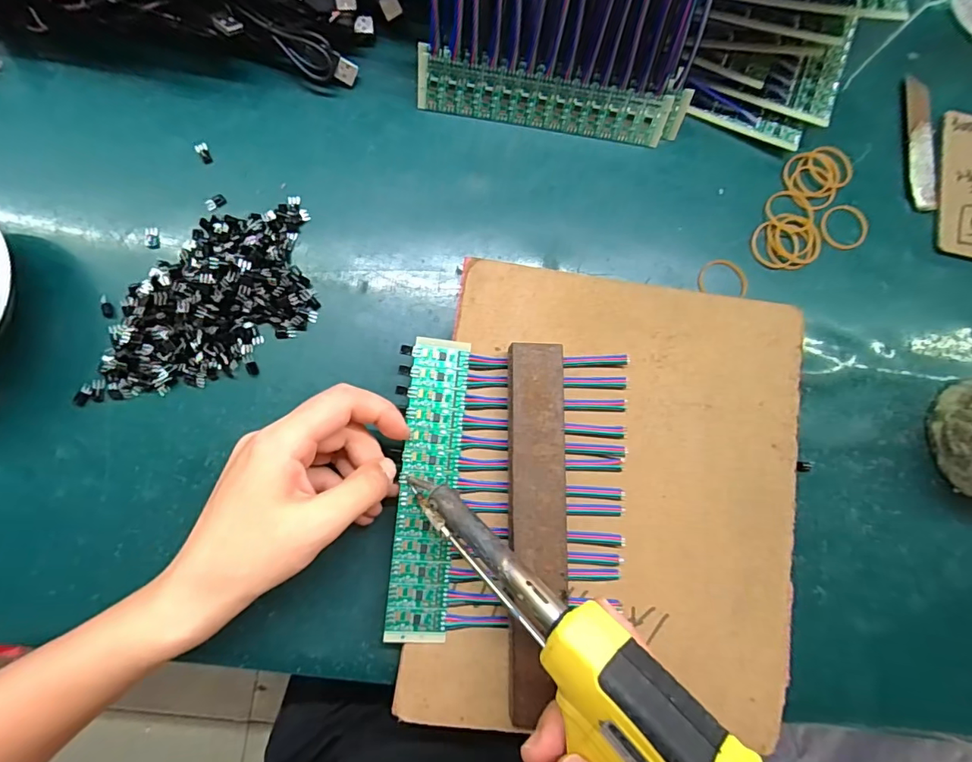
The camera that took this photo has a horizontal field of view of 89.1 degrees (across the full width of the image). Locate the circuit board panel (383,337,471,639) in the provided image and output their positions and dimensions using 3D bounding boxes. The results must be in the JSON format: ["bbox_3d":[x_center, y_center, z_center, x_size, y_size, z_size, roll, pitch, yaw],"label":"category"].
[{"bbox_3d":[-0.032,0.057,0.277,0.032,0.005,0.163,5,79,-3],"label":"circuit board panel"}]

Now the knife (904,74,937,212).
[{"bbox_3d":[0.319,-0.175,0.362,0.020,0.004,0.104,6,82,-3],"label":"knife"}]

